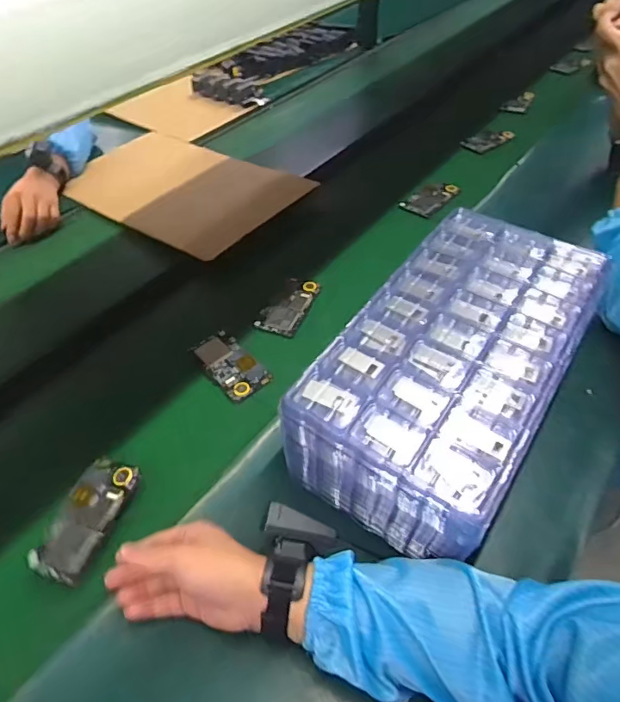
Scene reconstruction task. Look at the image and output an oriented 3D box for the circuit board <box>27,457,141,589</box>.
[{"bbox_3d":[-0.235,0.172,0.522,0.067,0.012,0.124,13,55,19],"label":"circuit board"}]

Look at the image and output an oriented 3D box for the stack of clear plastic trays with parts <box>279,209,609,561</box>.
[{"bbox_3d":[0.165,0.014,0.570,0.200,0.132,0.389,28,54,22],"label":"stack of clear plastic trays with parts"}]

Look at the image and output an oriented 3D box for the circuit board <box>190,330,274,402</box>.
[{"bbox_3d":[-0.109,0.020,0.692,0.063,0.013,0.117,-30,55,-25],"label":"circuit board"}]

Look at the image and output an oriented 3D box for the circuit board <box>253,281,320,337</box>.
[{"bbox_3d":[-0.031,-0.072,0.770,0.063,0.007,0.116,19,51,16],"label":"circuit board"}]

